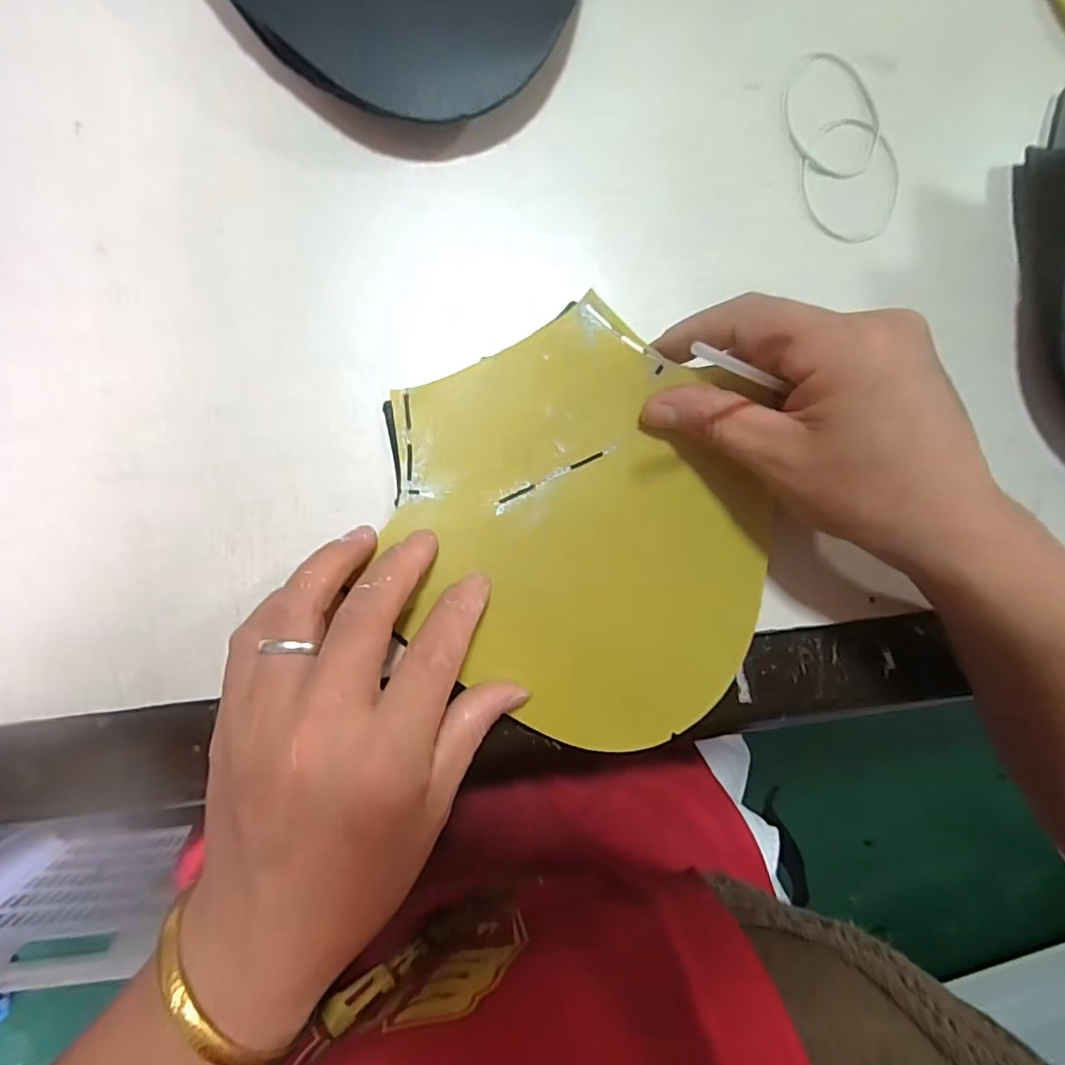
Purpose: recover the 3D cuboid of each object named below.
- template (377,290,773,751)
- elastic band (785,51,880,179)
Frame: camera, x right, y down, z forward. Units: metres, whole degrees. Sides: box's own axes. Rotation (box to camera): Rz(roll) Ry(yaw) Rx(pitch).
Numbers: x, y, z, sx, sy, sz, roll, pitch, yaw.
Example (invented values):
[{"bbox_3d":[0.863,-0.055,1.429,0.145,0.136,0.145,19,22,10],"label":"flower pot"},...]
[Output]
[{"bbox_3d":[0.021,0.004,0.249,0.135,0.011,0.171,-31,93,0],"label":"template"},{"bbox_3d":[0.139,-0.195,0.273,0.045,0.004,0.060,-12,90,-7],"label":"elastic band"}]

